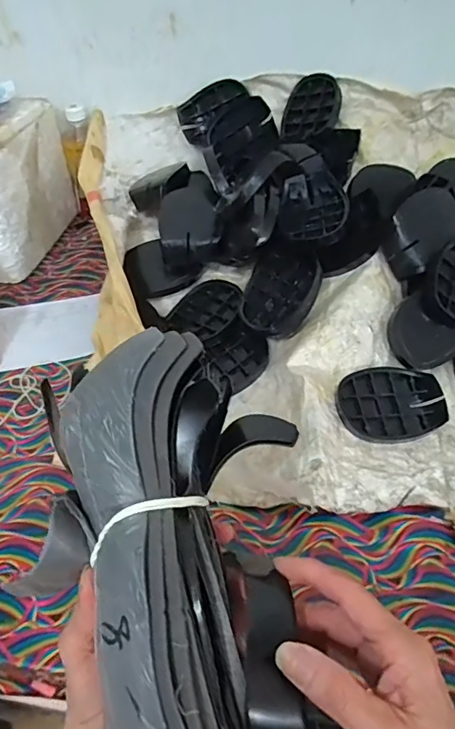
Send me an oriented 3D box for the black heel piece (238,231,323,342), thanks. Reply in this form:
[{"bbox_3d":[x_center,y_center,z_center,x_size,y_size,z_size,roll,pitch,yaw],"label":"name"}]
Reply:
[{"bbox_3d":[0.065,-0.094,0.607,0.090,0.118,0.025,31,15,30],"label":"black heel piece"}]

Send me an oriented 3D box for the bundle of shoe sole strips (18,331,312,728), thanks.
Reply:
[{"bbox_3d":[-0.028,0.137,0.257,0.120,0.086,0.303,-10,67,-7],"label":"bundle of shoe sole strips"}]

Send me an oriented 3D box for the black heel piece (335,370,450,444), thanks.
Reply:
[{"bbox_3d":[0.182,0.043,0.550,0.109,0.024,0.084,-6,72,-5],"label":"black heel piece"}]

